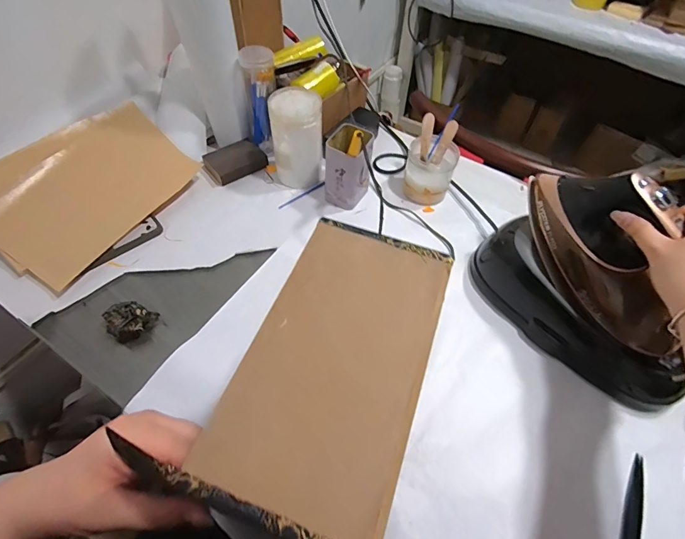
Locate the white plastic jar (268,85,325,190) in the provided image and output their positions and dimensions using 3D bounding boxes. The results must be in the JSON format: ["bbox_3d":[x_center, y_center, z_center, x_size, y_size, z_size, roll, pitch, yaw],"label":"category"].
[{"bbox_3d":[-0.077,-0.221,0.661,0.085,0.145,0.079,-1,54,-2],"label":"white plastic jar"}]

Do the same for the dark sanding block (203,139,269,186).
[{"bbox_3d":[-0.200,-0.202,0.712,0.108,0.030,0.067,-32,60,-22],"label":"dark sanding block"}]

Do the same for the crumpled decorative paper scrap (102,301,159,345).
[{"bbox_3d":[-0.288,0.066,0.520,0.046,0.028,0.057,37,61,23],"label":"crumpled decorative paper scrap"}]

